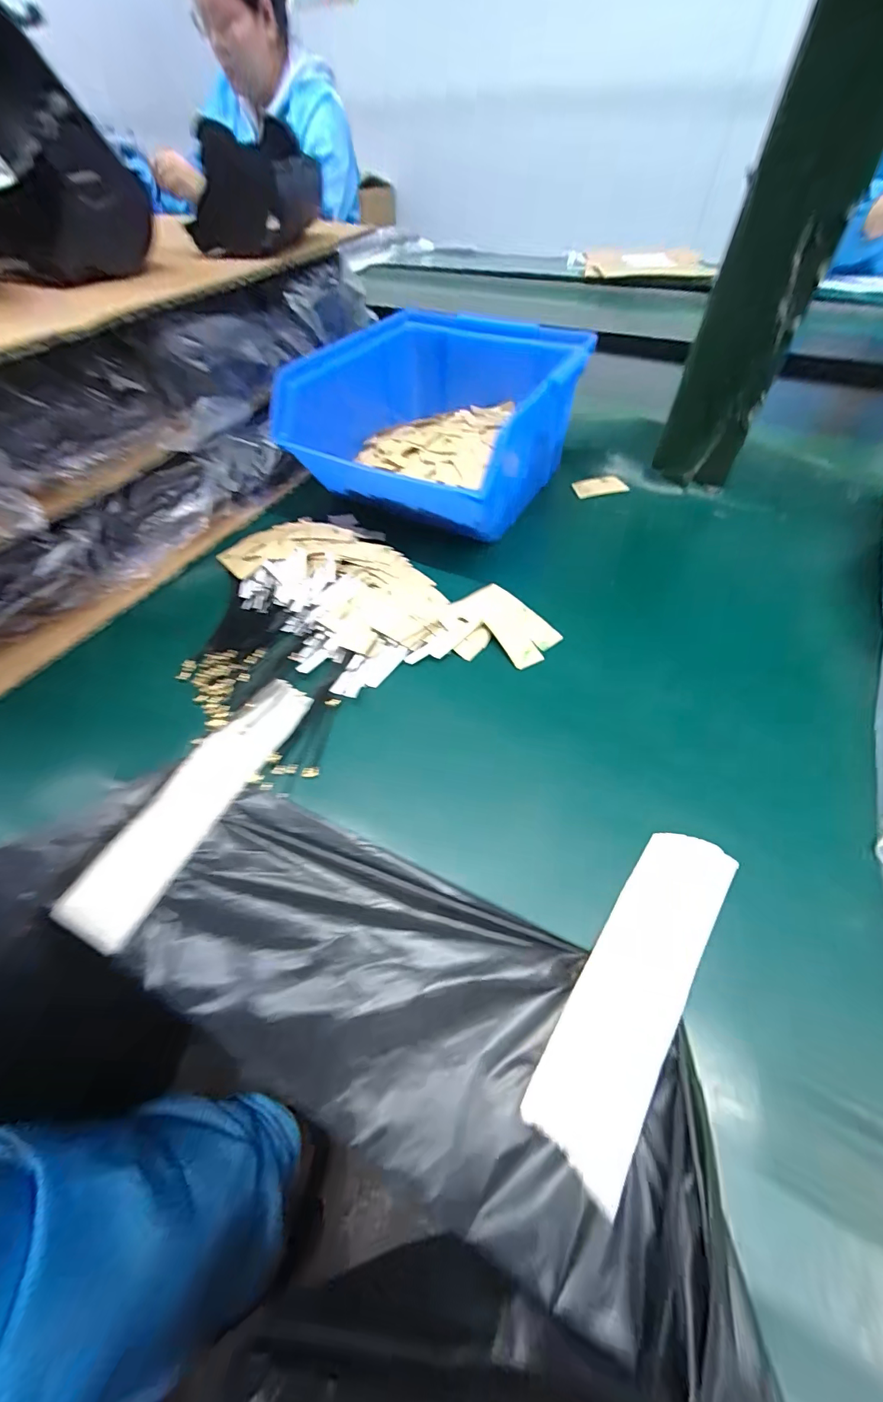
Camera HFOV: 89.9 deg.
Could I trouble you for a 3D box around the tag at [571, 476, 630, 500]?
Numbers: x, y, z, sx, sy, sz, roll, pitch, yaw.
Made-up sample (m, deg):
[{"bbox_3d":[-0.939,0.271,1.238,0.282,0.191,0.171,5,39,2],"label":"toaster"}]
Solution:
[{"bbox_3d":[0.096,-0.130,0.268,0.030,0.004,0.012,-7,86,6],"label":"tag"}]

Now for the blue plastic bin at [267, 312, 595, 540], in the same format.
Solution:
[{"bbox_3d":[-0.005,-0.159,0.250,0.145,0.063,0.151,21,55,16],"label":"blue plastic bin"}]

